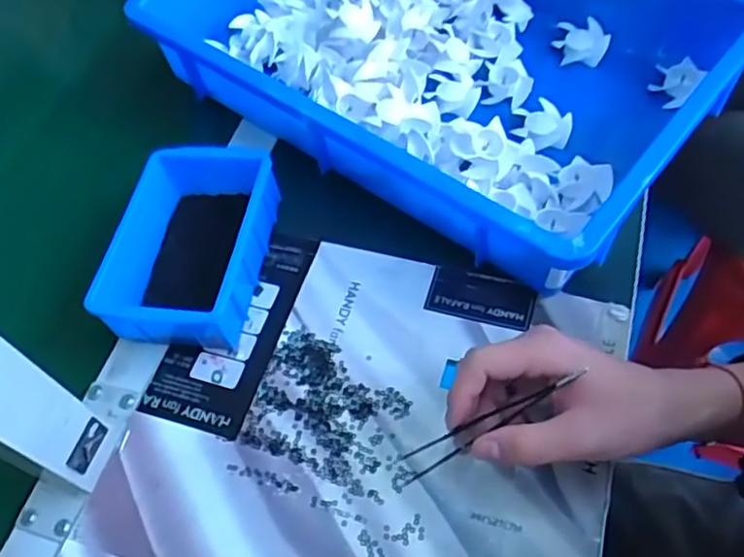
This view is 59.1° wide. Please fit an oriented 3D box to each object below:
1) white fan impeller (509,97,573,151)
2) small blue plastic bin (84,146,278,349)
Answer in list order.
[{"bbox_3d":[0.137,-0.125,0.530,0.046,0.016,0.043,9,60,12],"label":"white fan impeller"},{"bbox_3d":[-0.133,-0.020,0.476,0.107,0.054,0.149,4,57,9],"label":"small blue plastic bin"}]

